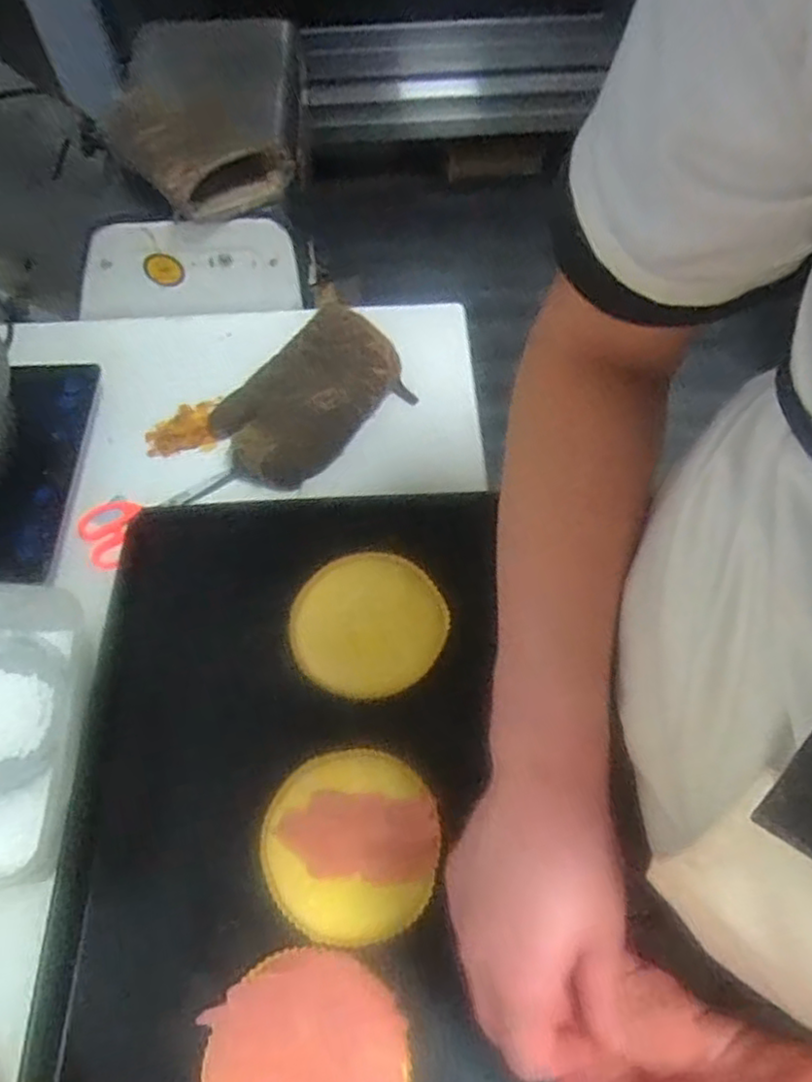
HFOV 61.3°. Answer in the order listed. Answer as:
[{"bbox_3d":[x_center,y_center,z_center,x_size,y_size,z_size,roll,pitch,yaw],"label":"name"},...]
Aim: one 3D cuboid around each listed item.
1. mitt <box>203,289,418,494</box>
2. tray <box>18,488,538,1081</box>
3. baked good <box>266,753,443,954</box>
[{"bbox_3d":[-0.114,-0.164,0.797,0.144,0.070,0.236,41,69,21],"label":"mitt"},{"bbox_3d":[-0.090,0.229,0.595,0.400,0.063,0.607,-3,61,-2],"label":"tray"},{"bbox_3d":[-0.045,0.249,0.568,0.143,0.010,0.142,-13,61,-6],"label":"baked good"}]

